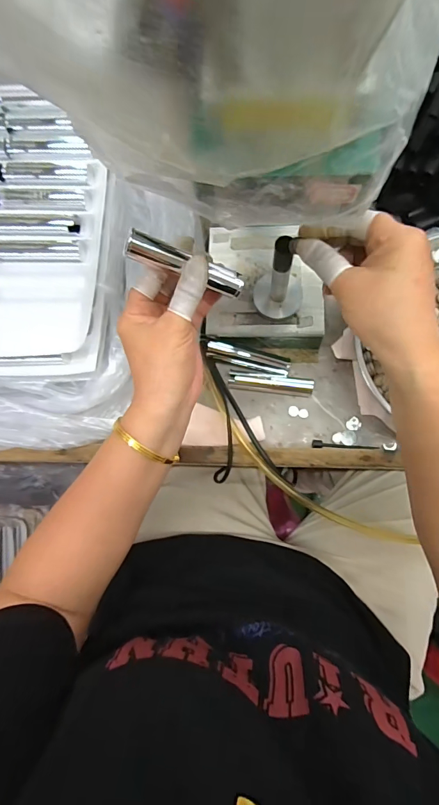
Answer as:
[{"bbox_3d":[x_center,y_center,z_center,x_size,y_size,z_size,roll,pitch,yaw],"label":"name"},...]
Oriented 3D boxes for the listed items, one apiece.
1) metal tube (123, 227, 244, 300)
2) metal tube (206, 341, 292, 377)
[{"bbox_3d":[-0.024,-0.102,0.288,0.091,0.013,0.017,14,81,-25],"label":"metal tube"},{"bbox_3d":[0.032,-0.048,0.426,0.091,0.018,0.018,14,83,-7],"label":"metal tube"}]

